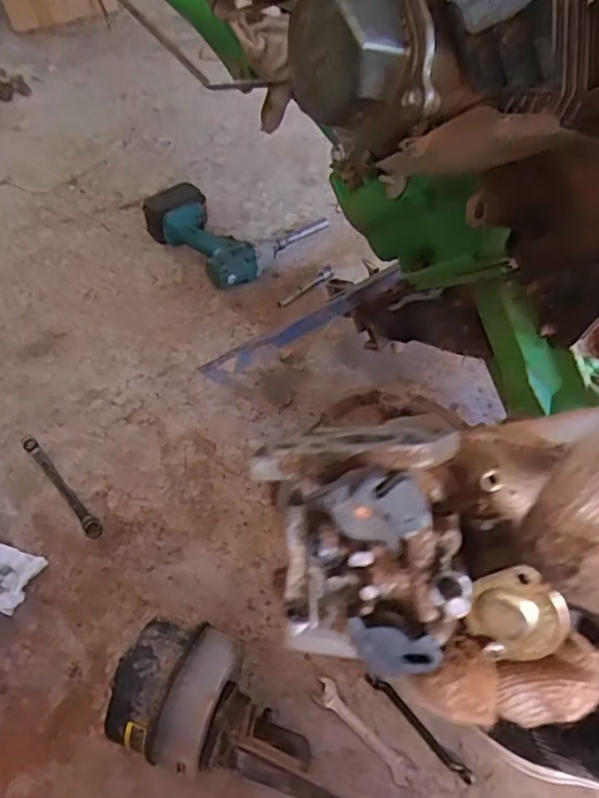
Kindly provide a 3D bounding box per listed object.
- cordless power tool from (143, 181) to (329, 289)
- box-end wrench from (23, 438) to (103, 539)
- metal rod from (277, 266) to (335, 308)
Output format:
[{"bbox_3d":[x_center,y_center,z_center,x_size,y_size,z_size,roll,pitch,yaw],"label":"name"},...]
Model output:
[{"bbox_3d":[-0.133,-0.338,1.099,0.268,0.090,0.239,36,62,25],"label":"cordless power tool"},{"bbox_3d":[-0.336,0.119,0.811,0.020,0.013,0.201,-36,60,-23],"label":"box-end wrench"},{"bbox_3d":[0.014,-0.197,1.021,0.119,0.019,0.025,-34,59,-22],"label":"metal rod"}]

